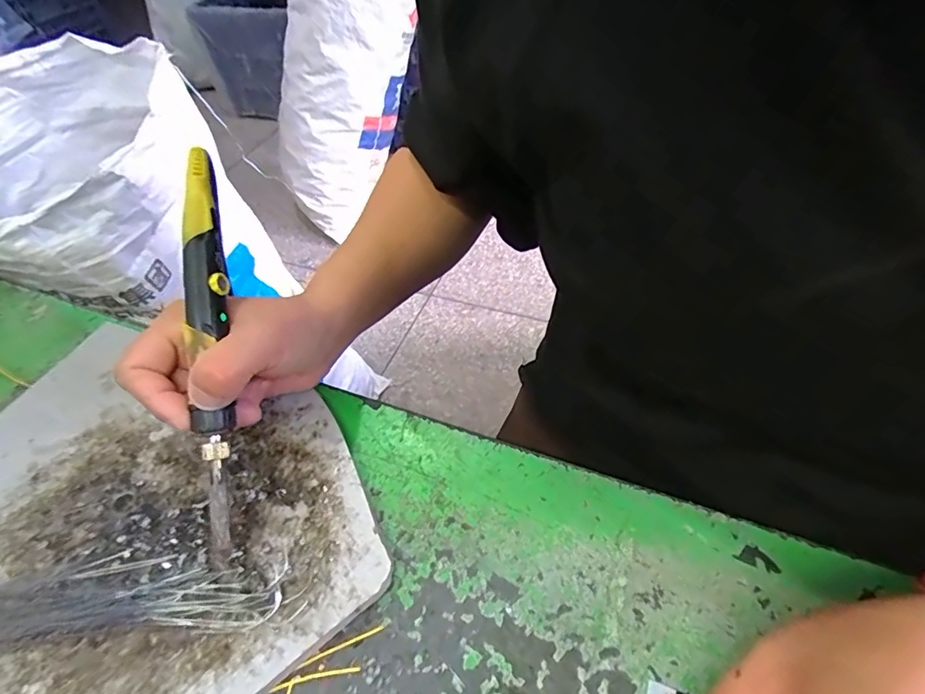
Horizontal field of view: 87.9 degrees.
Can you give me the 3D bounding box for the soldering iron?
[{"bbox_3d":[-0.124,0.002,0.237,0.019,0.021,0.203,-6,85,0],"label":"soldering iron"}]

